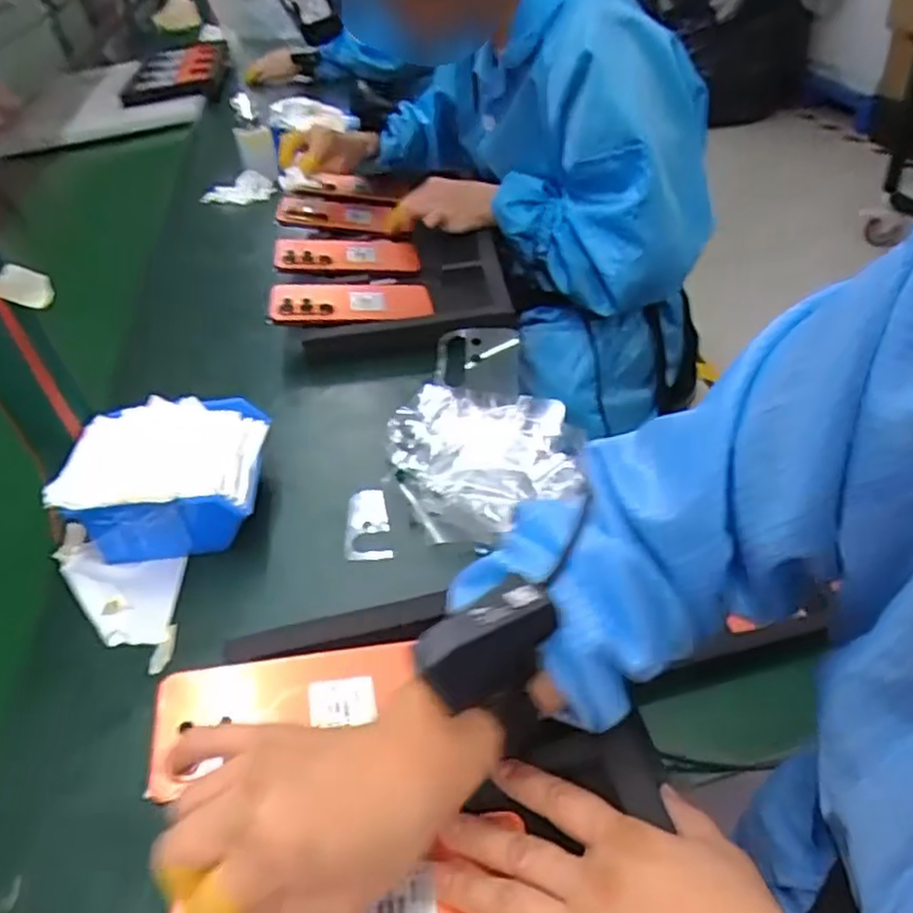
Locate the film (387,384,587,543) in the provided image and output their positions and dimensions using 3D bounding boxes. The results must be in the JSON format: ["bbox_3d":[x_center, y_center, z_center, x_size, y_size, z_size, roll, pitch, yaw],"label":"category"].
[{"bbox_3d":[0.020,0.003,0.605,0.161,0.043,0.159,-4,41,8],"label":"film"}]

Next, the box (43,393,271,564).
[{"bbox_3d":[-0.229,0.017,0.589,0.139,0.078,0.119,-6,39,0],"label":"box"}]

